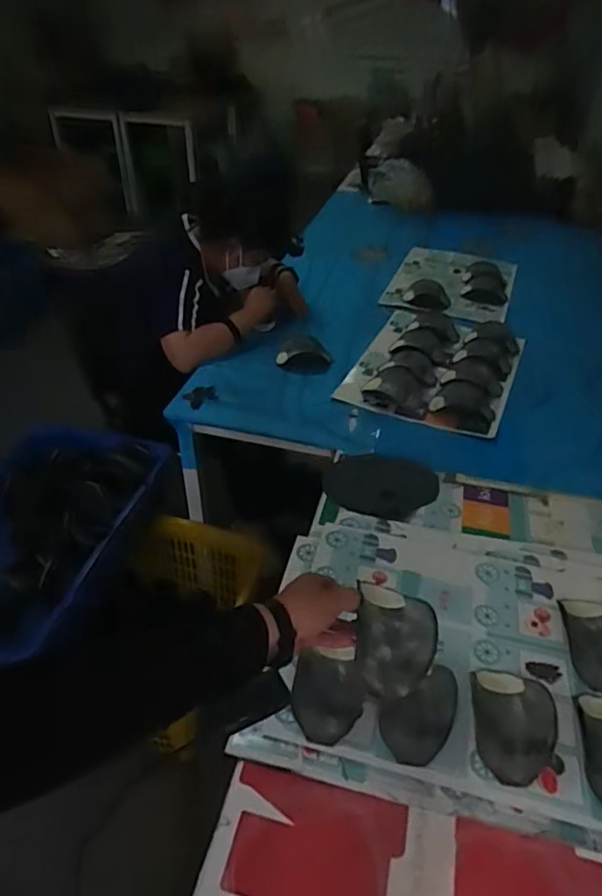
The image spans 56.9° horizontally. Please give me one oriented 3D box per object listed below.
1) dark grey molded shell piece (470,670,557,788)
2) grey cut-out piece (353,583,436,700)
[{"bbox_3d":[0.287,0.369,0.740,0.103,0.020,0.138,8,40,4],"label":"dark grey molded shell piece"},{"bbox_3d":[0.115,0.235,0.679,0.097,0.020,0.139,10,40,7],"label":"grey cut-out piece"}]

